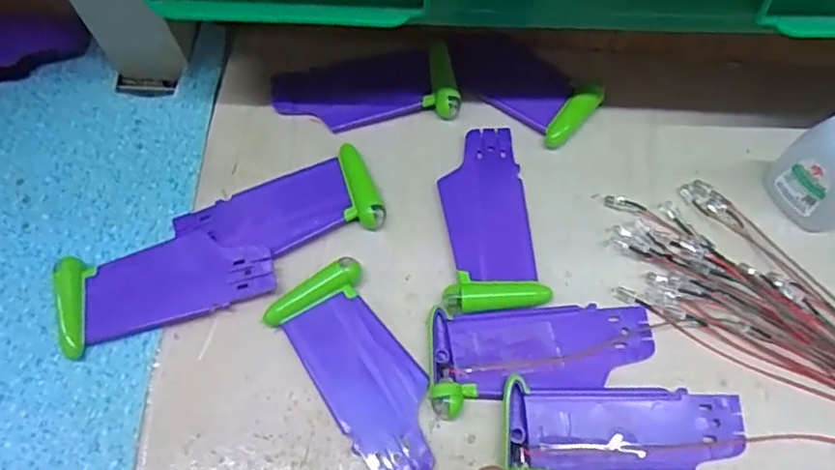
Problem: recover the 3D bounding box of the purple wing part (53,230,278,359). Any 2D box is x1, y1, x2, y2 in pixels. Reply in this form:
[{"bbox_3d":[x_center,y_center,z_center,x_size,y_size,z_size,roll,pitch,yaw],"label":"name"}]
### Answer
[{"bbox_3d":[-0.109,0.019,0.262,0.087,0.010,0.039,-19,65,-6],"label":"purple wing part"}]

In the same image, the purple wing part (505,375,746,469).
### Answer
[{"bbox_3d":[0.078,0.076,0.227,0.088,0.010,0.037,3,64,4],"label":"purple wing part"}]

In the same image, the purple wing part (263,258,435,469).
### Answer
[{"bbox_3d":[-0.021,0.054,0.243,0.038,0.010,0.089,-32,67,-12],"label":"purple wing part"}]

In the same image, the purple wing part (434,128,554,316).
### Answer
[{"bbox_3d":[0.029,-0.010,0.272,0.042,0.008,0.088,-9,64,-1],"label":"purple wing part"}]

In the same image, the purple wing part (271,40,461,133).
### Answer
[{"bbox_3d":[-0.027,-0.075,0.304,0.089,0.009,0.045,-6,64,0],"label":"purple wing part"}]

